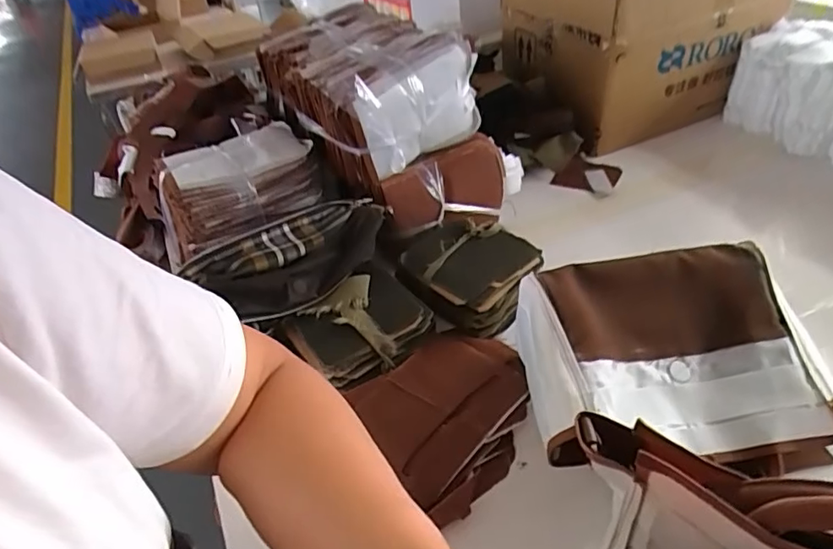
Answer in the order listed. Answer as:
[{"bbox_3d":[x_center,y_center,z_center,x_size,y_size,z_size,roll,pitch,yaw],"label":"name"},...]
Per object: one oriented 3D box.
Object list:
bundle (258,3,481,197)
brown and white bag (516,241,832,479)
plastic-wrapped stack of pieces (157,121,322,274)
[{"bbox_3d":[-0.079,-0.270,0.811,0.216,0.157,0.299,-24,42,-22],"label":"bundle"},{"bbox_3d":[0.236,0.086,0.521,0.252,0.124,0.191,-4,38,1],"label":"brown and white bag"},{"bbox_3d":[-0.246,-0.124,0.755,0.215,0.085,0.155,-22,41,-20],"label":"plastic-wrapped stack of pieces"}]

